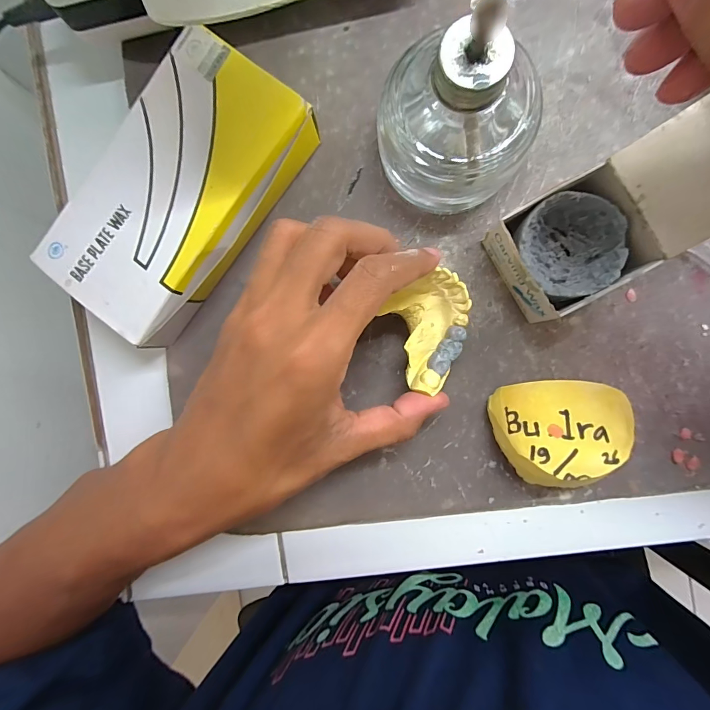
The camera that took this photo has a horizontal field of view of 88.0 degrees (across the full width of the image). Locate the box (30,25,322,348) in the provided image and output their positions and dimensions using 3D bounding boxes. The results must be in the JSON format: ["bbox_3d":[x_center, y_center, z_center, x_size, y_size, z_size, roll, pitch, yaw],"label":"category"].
[{"bbox_3d":[-0.093,-0.085,0.203,0.089,0.035,0.147,40,95,3],"label":"box"}]

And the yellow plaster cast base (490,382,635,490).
[{"bbox_3d":[0.104,0.036,0.188,0.061,0.035,0.048,-11,91,6],"label":"yellow plaster cast base"}]

